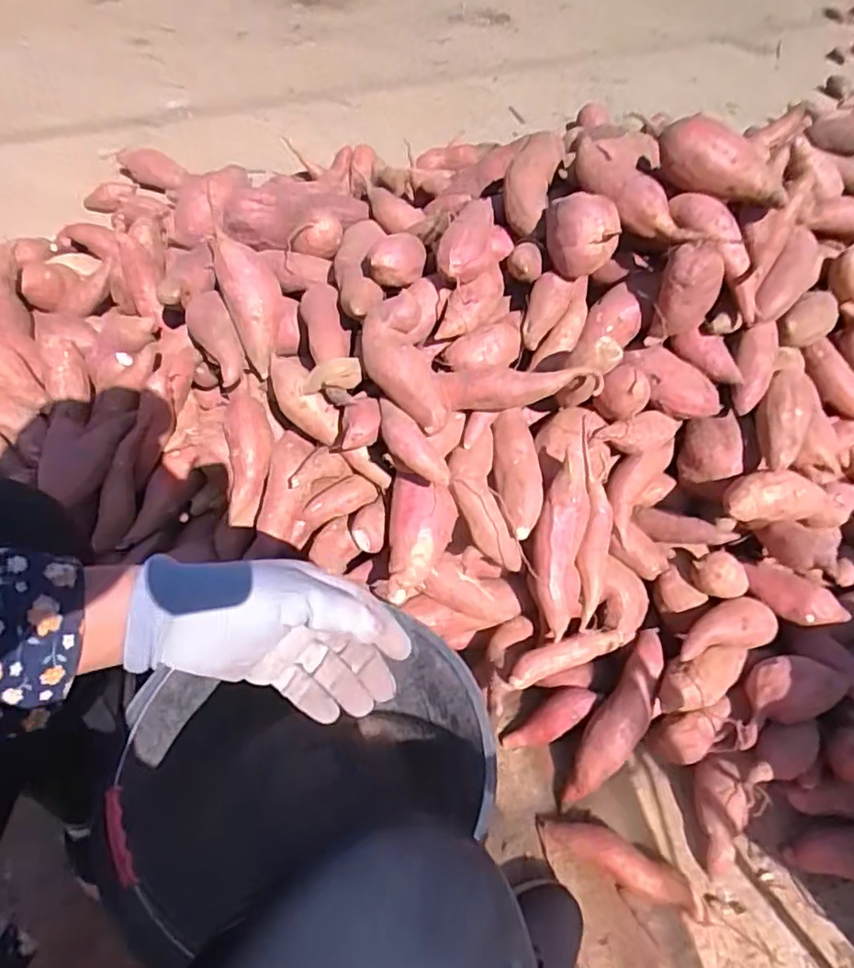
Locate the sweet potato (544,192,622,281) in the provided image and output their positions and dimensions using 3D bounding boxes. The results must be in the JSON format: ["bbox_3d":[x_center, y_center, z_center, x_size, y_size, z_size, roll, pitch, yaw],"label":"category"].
[{"bbox_3d":[0.159,-0.260,0.655,0.076,0.065,0.071,12,56,8],"label":"sweet potato"}]

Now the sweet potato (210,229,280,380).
[{"bbox_3d":[-0.202,-0.208,0.735,0.065,0.059,0.159,-14,98,-9],"label":"sweet potato"}]

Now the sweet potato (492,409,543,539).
[{"bbox_3d":[0.095,-0.012,0.668,0.046,0.038,0.140,-4,71,-3],"label":"sweet potato"}]

